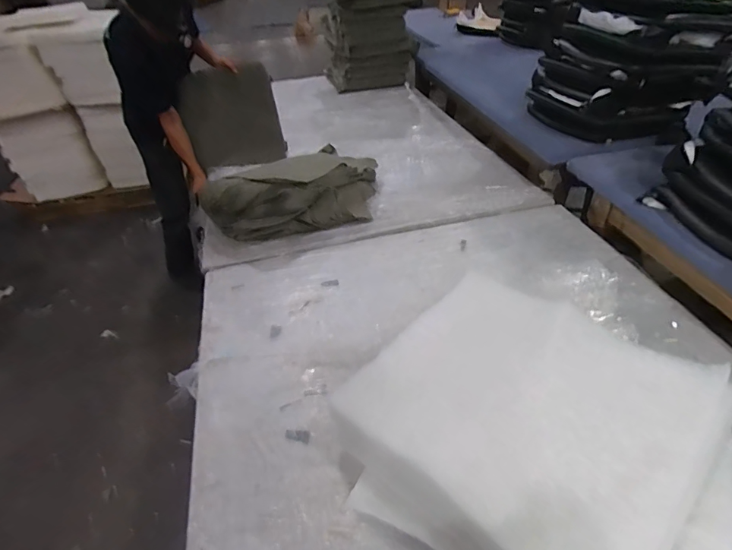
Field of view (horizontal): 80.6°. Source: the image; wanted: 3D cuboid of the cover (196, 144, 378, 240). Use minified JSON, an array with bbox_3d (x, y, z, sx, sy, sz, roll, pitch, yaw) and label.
[{"bbox_3d":[-0.218,-0.275,1.479,0.611,0.186,0.308,-18,41,-16],"label":"cover"}]

